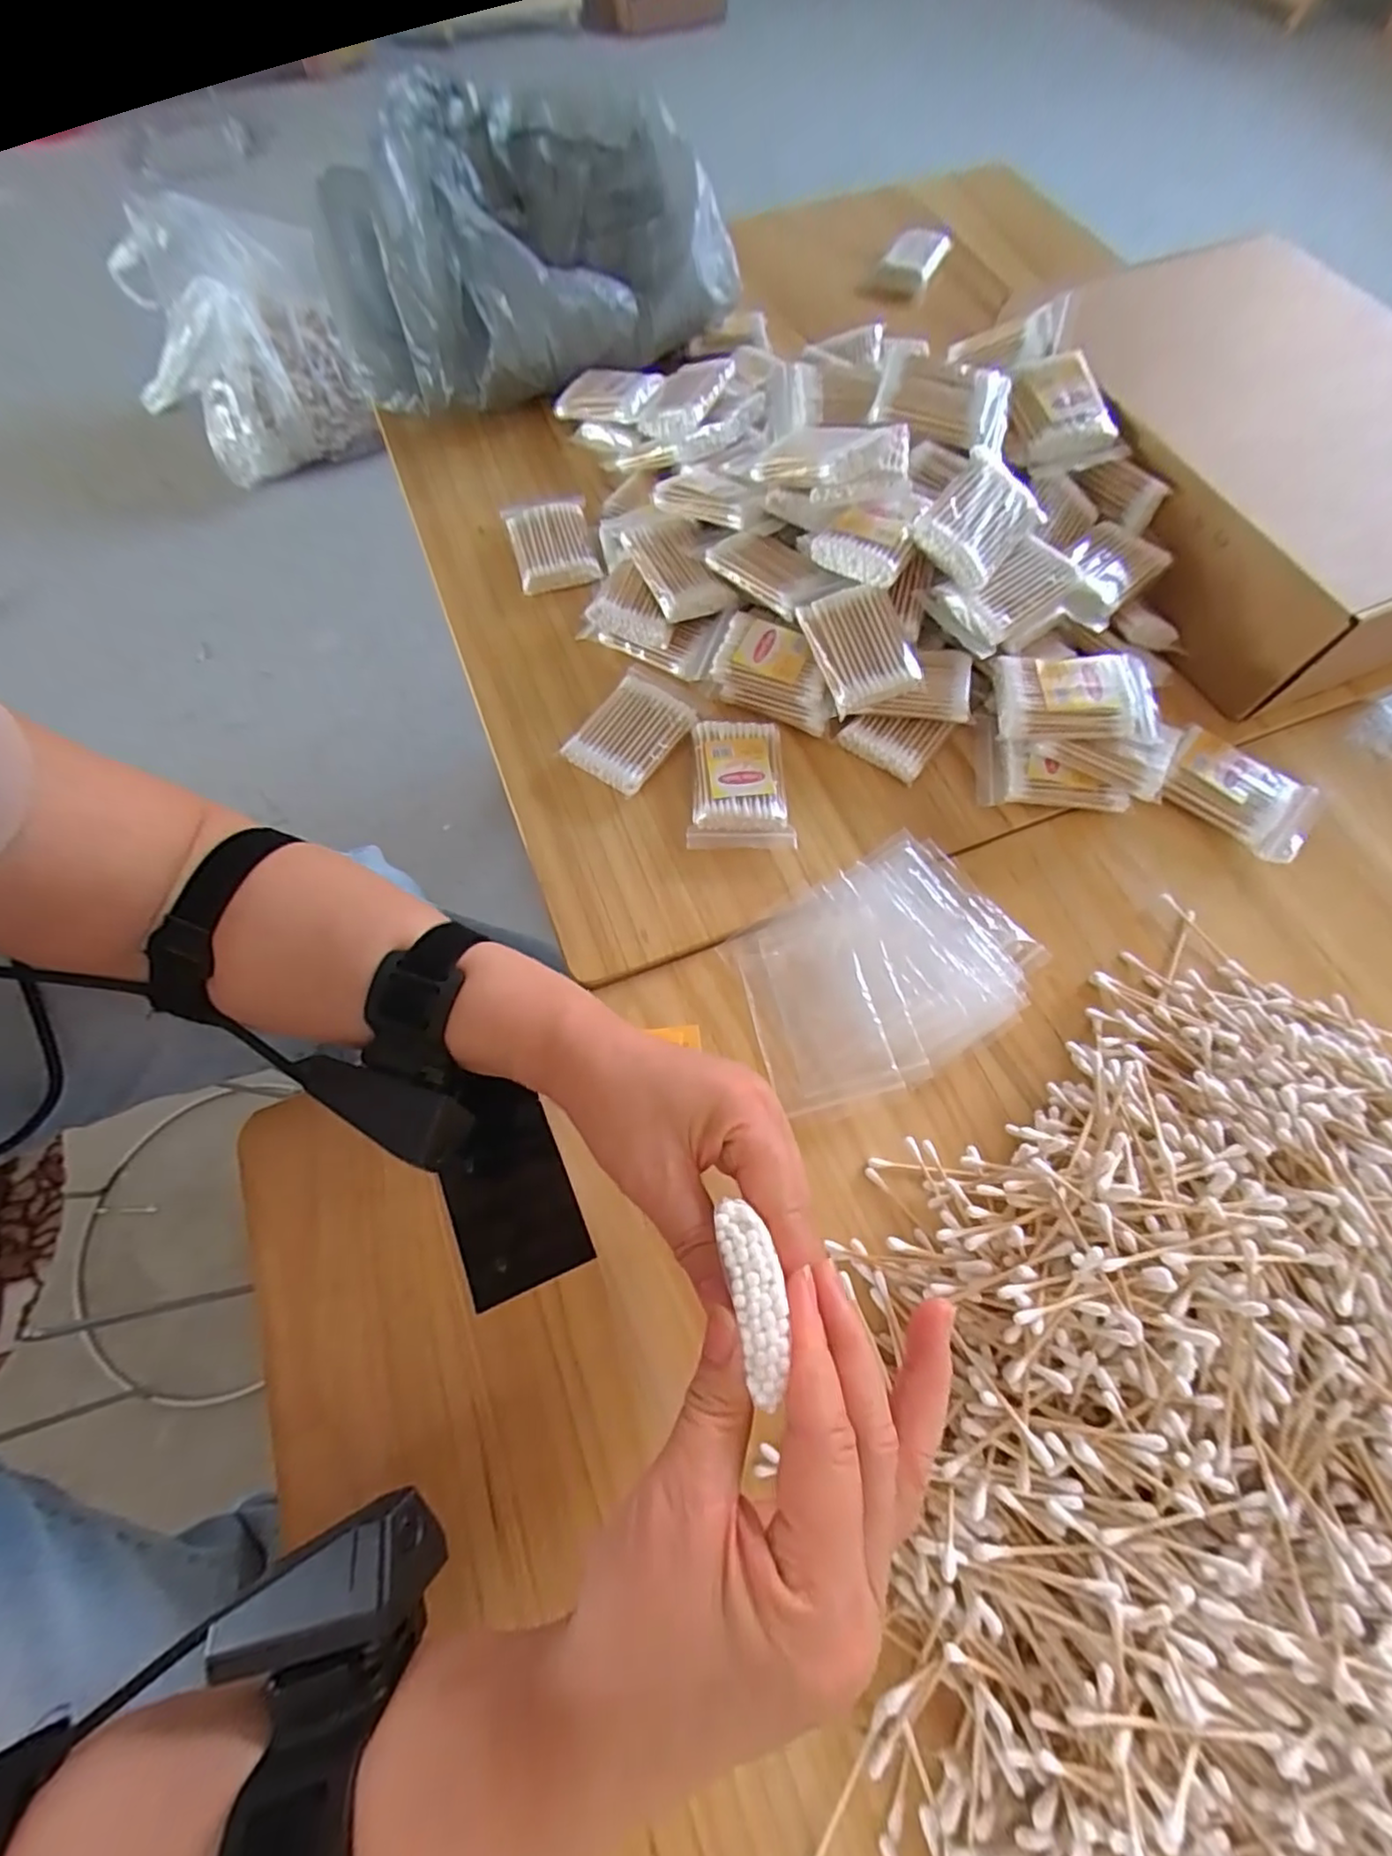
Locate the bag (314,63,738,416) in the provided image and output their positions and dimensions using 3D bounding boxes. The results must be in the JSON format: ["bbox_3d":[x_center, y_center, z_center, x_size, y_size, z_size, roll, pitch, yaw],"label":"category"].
[{"bbox_3d":[-0.122,-0.556,0.517,0.332,0.158,0.162,-40,73,-14],"label":"bag"}]

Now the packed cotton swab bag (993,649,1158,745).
[{"bbox_3d":[0.235,-0.143,0.390,0.093,0.011,0.056,2,68,1],"label":"packed cotton swab bag"}]

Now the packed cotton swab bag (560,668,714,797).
[{"bbox_3d":[-0.039,-0.133,0.422,0.059,0.019,0.090,30,71,12],"label":"packed cotton swab bag"}]

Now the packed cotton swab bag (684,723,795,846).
[{"bbox_3d":[0.029,-0.090,0.408,0.062,0.020,0.086,1,68,1],"label":"packed cotton swab bag"}]

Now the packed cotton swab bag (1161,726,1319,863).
[{"bbox_3d":[0.344,-0.085,0.406,0.087,0.021,0.056,36,72,14],"label":"packed cotton swab bag"}]

